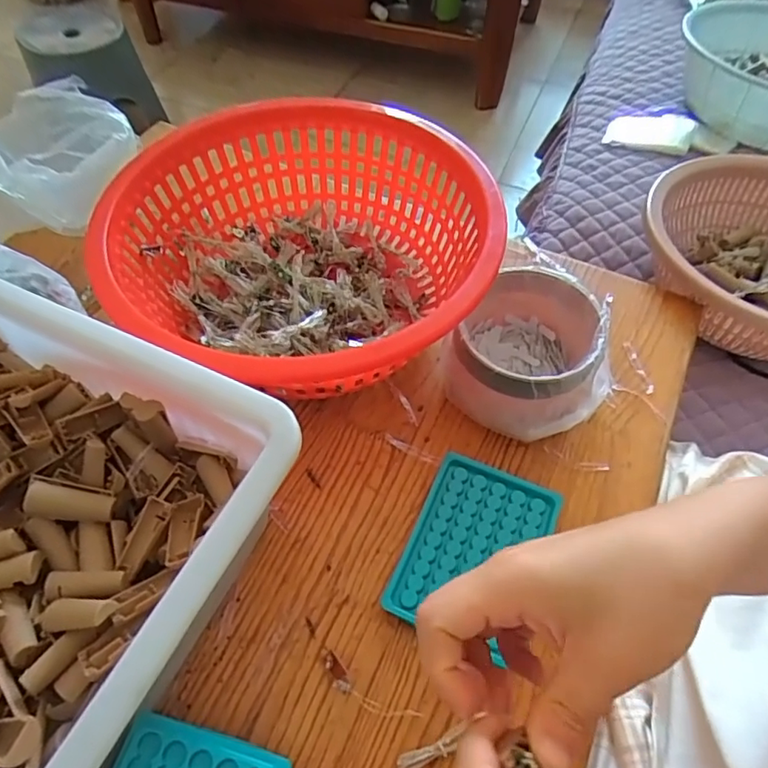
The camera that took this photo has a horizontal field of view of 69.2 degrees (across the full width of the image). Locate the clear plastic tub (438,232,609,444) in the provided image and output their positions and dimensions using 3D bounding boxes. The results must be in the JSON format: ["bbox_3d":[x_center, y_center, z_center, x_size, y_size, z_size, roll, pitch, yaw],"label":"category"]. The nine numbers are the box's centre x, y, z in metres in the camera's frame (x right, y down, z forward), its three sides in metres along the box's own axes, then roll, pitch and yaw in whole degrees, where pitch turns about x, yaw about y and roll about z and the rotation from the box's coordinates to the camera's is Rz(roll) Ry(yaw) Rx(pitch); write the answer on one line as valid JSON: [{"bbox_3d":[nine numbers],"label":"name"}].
[{"bbox_3d":[0.121,-0.022,0.463,0.122,0.084,0.114,0,55,-1],"label":"clear plastic tub"}]

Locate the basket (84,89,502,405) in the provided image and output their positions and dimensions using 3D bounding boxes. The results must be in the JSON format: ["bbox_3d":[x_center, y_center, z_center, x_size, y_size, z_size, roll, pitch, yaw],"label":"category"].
[{"bbox_3d":[-0.073,-0.113,0.495,0.299,0.112,0.315,0,55,-1],"label":"basket"}]

